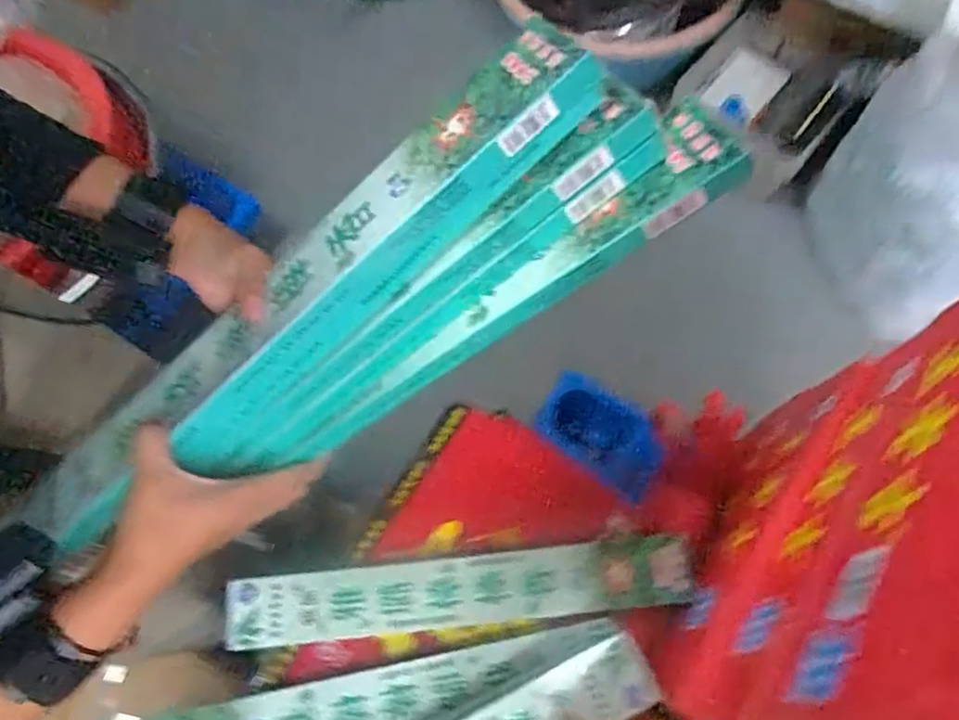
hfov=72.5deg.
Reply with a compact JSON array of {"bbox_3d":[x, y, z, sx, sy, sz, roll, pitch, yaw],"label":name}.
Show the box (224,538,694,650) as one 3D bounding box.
[{"bbox_3d":[-0.022,0.251,0.702,0.488,0.023,0.068,-5,68,0],"label":"box"}]

